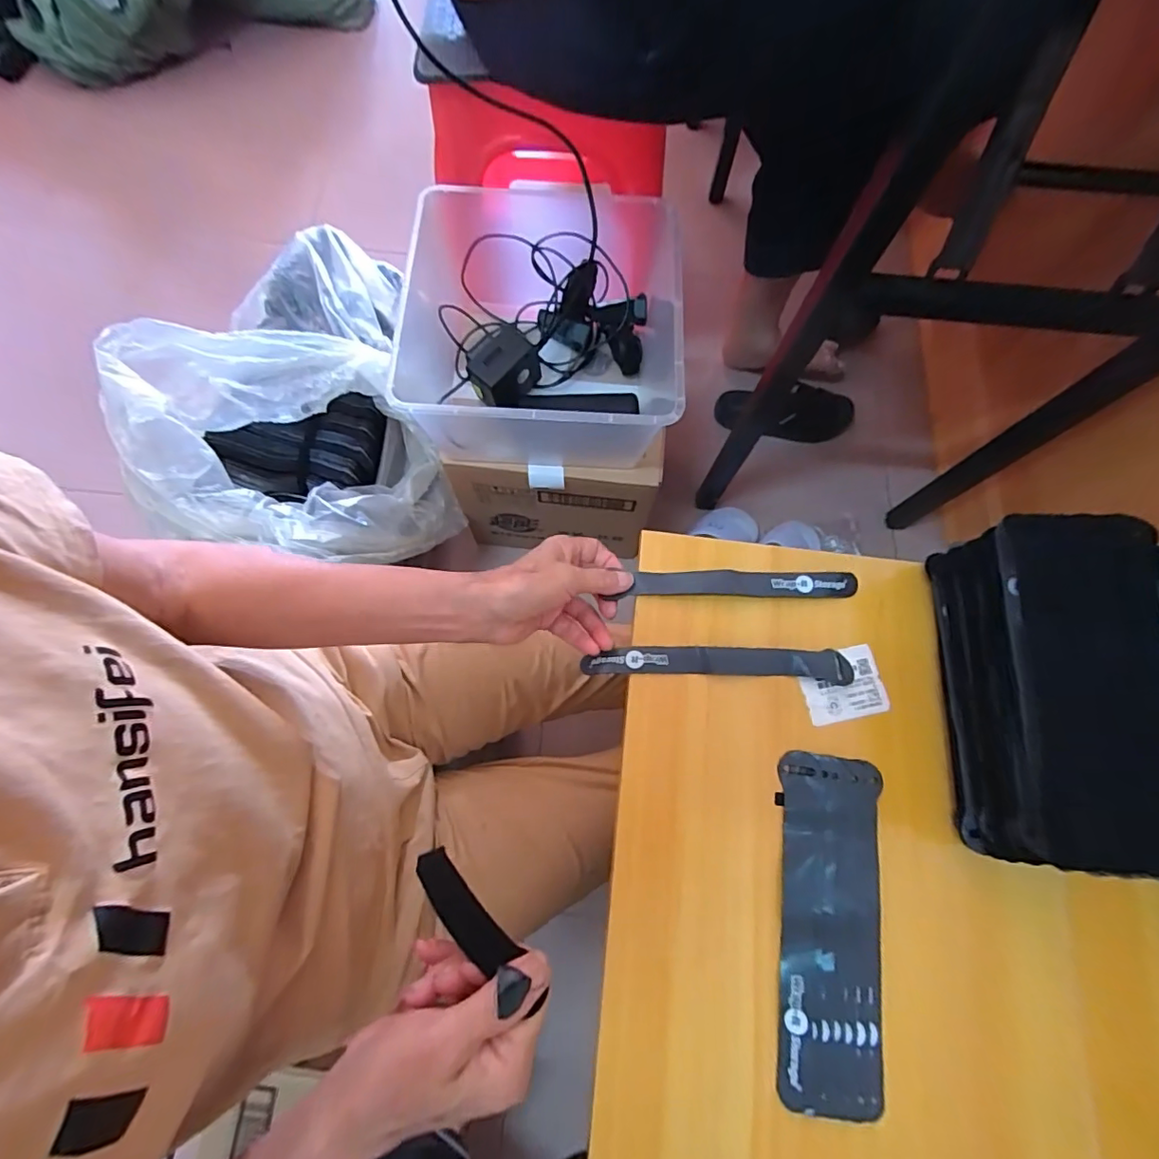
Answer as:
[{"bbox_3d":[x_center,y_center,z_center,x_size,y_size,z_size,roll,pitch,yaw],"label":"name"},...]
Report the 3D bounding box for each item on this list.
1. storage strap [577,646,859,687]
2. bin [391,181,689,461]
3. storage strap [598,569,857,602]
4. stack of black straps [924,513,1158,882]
[{"bbox_3d":[0.100,0.060,0.384,0.192,0.007,0.022,2,78,0],"label":"storage strap"},{"bbox_3d":[-0.054,-0.284,0.633,0.336,0.146,0.311,0,73,0],"label":"bin"},{"bbox_3d":[0.118,0.004,0.399,0.178,0.007,0.022,-1,79,1],"label":"storage strap"},{"bbox_3d":[0.294,0.067,0.330,0.082,0.084,0.198,0,73,0],"label":"stack of black straps"}]

